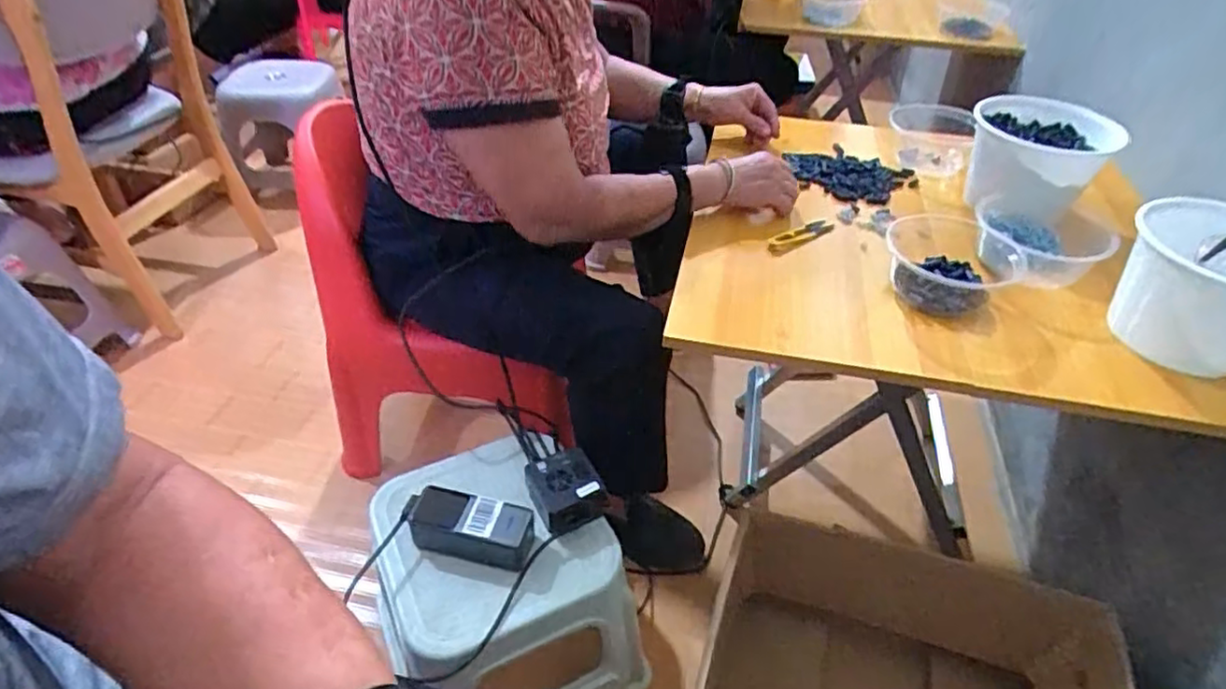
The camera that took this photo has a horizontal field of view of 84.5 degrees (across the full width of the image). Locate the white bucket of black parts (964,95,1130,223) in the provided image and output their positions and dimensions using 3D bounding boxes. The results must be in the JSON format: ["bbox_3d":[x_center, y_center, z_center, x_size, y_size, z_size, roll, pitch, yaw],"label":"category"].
[{"bbox_3d":[0.520,-0.235,0.835,0.143,0.099,0.149,16,44,15],"label":"white bucket of black parts"}]

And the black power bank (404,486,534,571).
[{"bbox_3d":[-0.166,0.208,0.769,0.145,0.051,0.062,10,43,9],"label":"black power bank"}]

